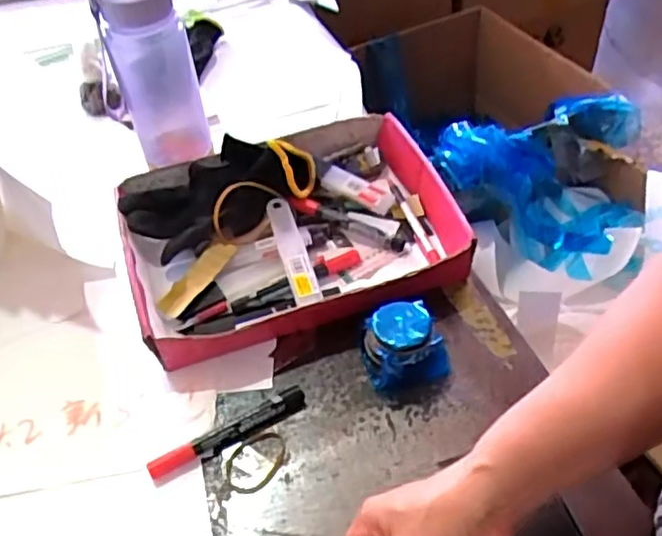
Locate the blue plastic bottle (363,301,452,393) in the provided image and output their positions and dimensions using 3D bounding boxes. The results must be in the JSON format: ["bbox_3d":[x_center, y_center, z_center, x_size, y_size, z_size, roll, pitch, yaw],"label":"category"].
[{"bbox_3d":[0.064,0.066,0.569,0.068,0.056,0.059,-19,49,-13],"label":"blue plastic bottle"}]

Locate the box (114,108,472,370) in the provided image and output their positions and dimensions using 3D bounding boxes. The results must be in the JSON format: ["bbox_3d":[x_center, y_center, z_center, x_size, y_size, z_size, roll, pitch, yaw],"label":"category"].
[{"bbox_3d":[-0.047,-0.045,0.674,0.305,0.070,0.251,-16,48,-11],"label":"box"}]

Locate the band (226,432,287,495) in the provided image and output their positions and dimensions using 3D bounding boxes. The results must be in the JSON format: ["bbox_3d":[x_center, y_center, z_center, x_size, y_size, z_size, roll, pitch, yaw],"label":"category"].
[{"bbox_3d":[-0.059,0.155,0.531,0.052,0.004,0.043,-19,49,-13],"label":"band"}]

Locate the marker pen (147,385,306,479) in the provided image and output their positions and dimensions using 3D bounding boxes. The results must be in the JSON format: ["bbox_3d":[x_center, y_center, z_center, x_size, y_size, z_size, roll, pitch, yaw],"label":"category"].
[{"bbox_3d":[-0.084,0.135,0.548,0.135,0.015,0.020,-23,50,-17],"label":"marker pen"}]

